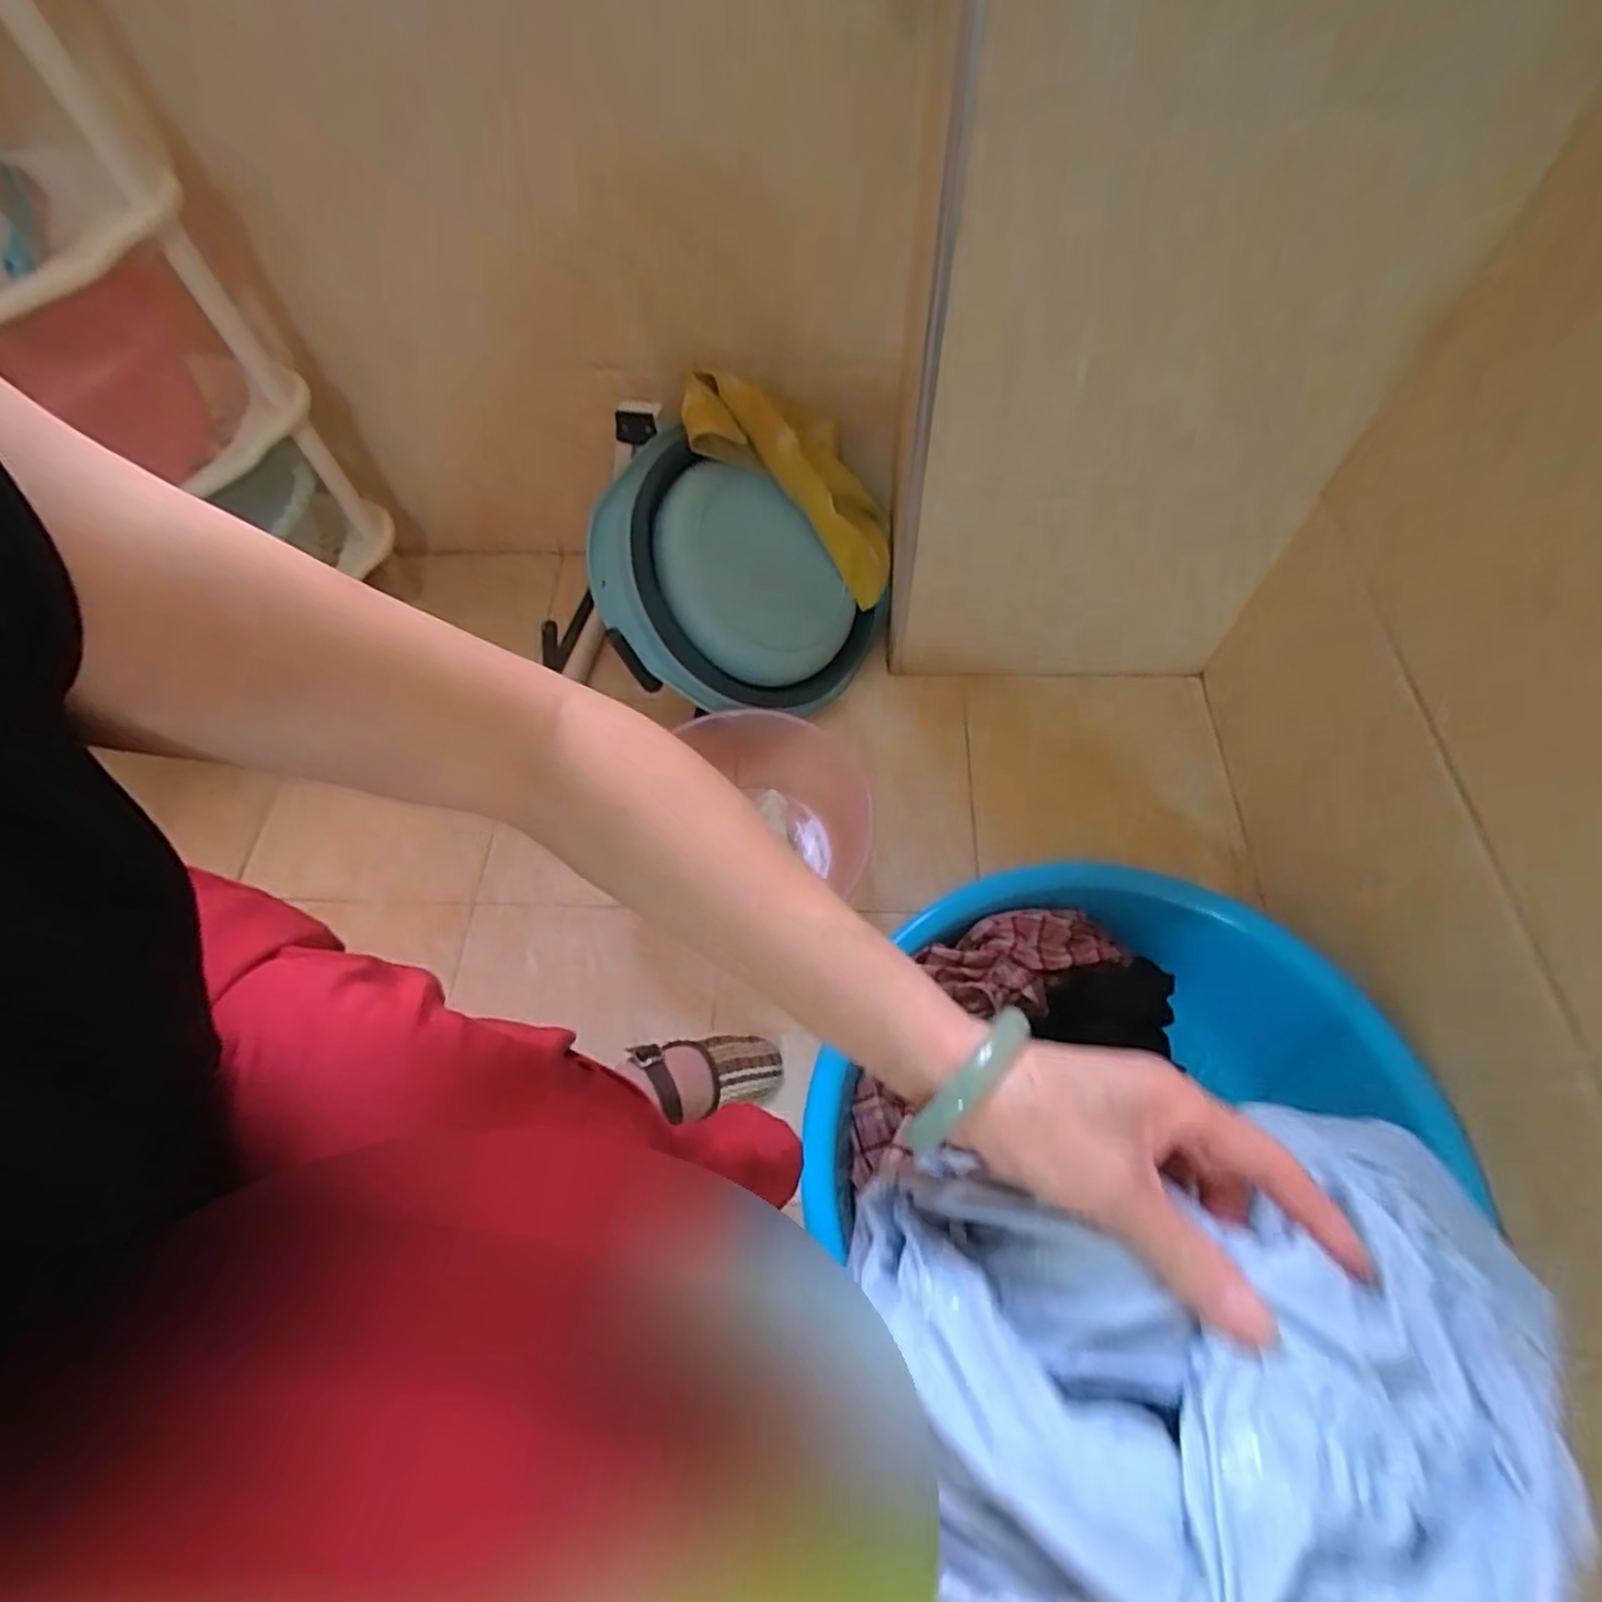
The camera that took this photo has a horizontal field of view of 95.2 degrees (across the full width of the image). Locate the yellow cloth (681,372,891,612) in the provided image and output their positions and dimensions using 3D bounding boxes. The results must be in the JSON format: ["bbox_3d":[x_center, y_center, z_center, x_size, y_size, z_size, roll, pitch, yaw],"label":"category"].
[{"bbox_3d":[0.007,-0.384,0.874,0.324,0.075,0.118,36,60,-29],"label":"yellow cloth"}]

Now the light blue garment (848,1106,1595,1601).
[{"bbox_3d":[0.161,0.192,0.245,0.250,0.102,0.167,-14,62,-4],"label":"light blue garment"}]

